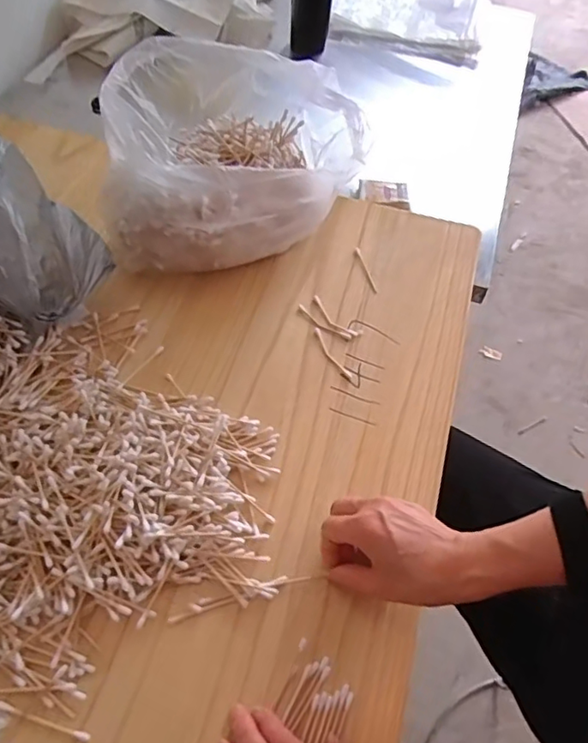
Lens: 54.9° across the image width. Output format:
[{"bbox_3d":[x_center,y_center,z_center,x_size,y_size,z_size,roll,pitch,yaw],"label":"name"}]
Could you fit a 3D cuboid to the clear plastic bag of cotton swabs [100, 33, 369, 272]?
[{"bbox_3d":[-0.062,-0.211,0.604,0.263,0.184,0.178,2,56,-1],"label":"clear plastic bag of cotton swabs"}]

